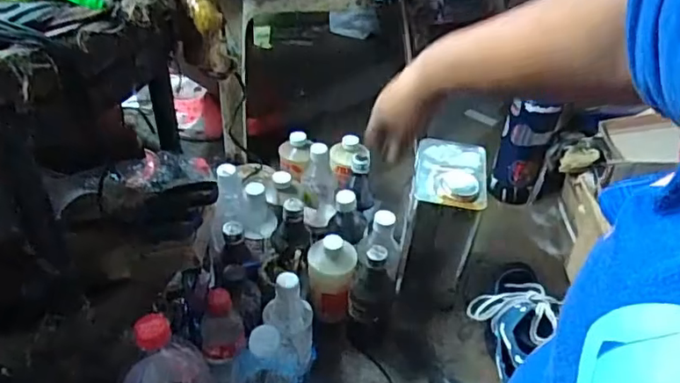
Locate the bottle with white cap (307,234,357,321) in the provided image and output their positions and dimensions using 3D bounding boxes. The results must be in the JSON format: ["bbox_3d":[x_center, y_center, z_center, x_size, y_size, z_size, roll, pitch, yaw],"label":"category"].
[{"bbox_3d":[-0.013,0.134,0.875,0.069,0.141,0.065,3,39,-1],"label":"bottle with white cap"}]

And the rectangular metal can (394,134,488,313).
[{"bbox_3d":[0.166,0.058,0.945,0.105,0.252,0.143,12,40,10],"label":"rectangular metal can"}]

